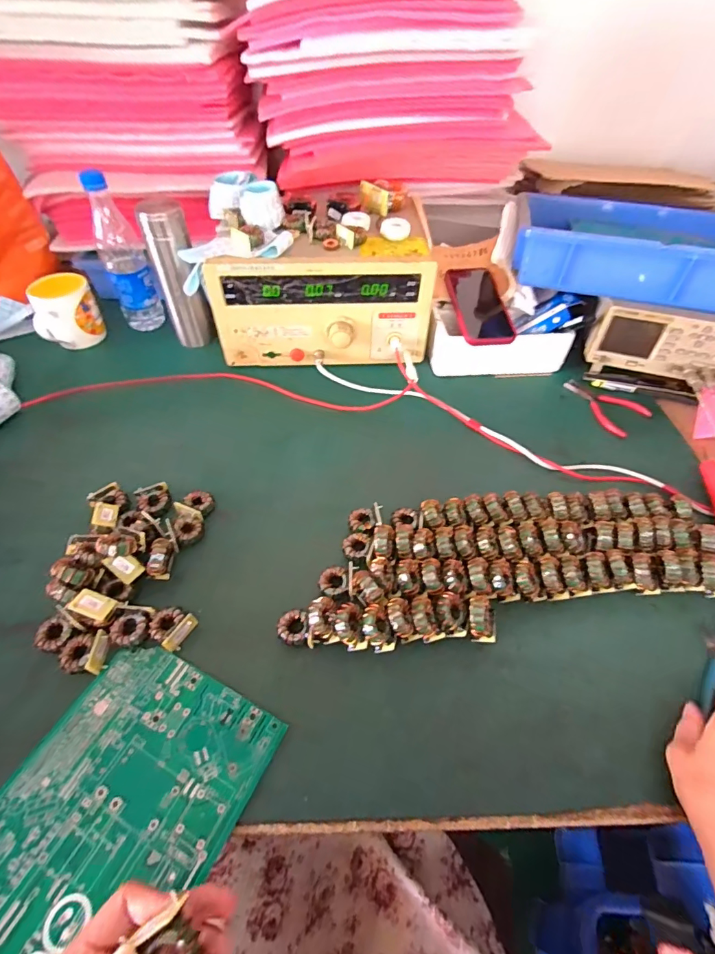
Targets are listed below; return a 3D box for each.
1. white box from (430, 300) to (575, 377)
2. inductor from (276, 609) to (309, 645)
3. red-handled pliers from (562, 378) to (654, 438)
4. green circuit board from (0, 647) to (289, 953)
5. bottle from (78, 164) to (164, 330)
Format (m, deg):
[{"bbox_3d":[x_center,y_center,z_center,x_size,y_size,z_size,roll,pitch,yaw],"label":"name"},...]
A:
[{"bbox_3d":[0.226,-0.217,0.704,0.220,0.070,0.091,2,50,0],"label":"white box"},{"bbox_3d":[-0.064,0.151,0.430,0.030,0.022,0.034,-11,51,-10],"label":"inductor"},{"bbox_3d":[0.370,-0.112,0.660,0.080,0.009,0.123,-30,57,-24],"label":"red-handled pliers"},{"bbox_3d":[-0.192,0.262,0.340,0.176,0.010,0.223,22,53,16],"label":"green circuit board"},{"bbox_3d":[-0.376,-0.351,0.697,0.064,0.227,0.064,-19,53,-16],"label":"bottle"}]

